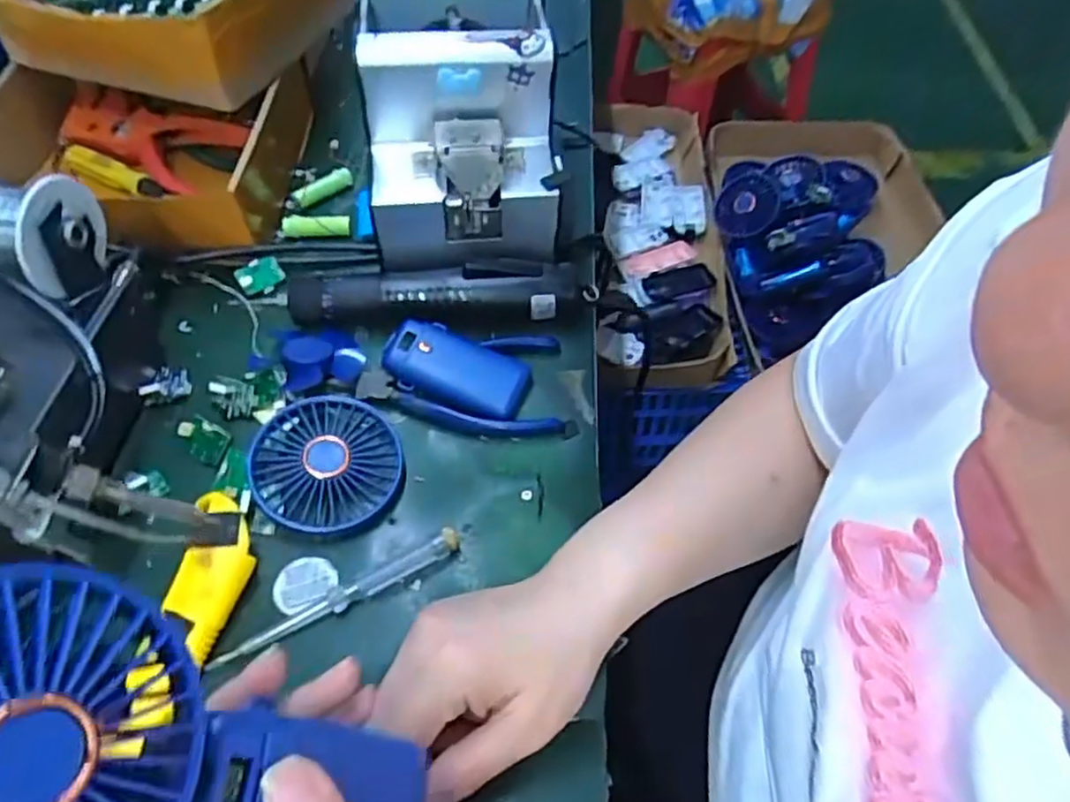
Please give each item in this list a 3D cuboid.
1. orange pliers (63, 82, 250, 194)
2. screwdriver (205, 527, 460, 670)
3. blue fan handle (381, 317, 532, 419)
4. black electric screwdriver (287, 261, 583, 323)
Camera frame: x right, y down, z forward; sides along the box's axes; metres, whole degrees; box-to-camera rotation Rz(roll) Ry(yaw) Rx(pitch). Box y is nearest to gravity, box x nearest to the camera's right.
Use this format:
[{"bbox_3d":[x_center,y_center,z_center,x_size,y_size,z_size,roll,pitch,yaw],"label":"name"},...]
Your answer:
[{"bbox_3d":[-0.314,-0.216,0.567,0.148,0.029,0.062,20,57,12],"label":"orange pliers"},{"bbox_3d":[-0.104,0.107,0.382,0.137,0.013,0.013,-26,60,-18],"label":"screwdriver"},{"bbox_3d":[-0.051,-0.023,0.459,0.095,0.018,0.050,17,57,11],"label":"blue fan handle"},{"bbox_3d":[-0.068,-0.076,0.480,0.195,0.030,0.034,-4,55,-3],"label":"black electric screwdriver"}]

